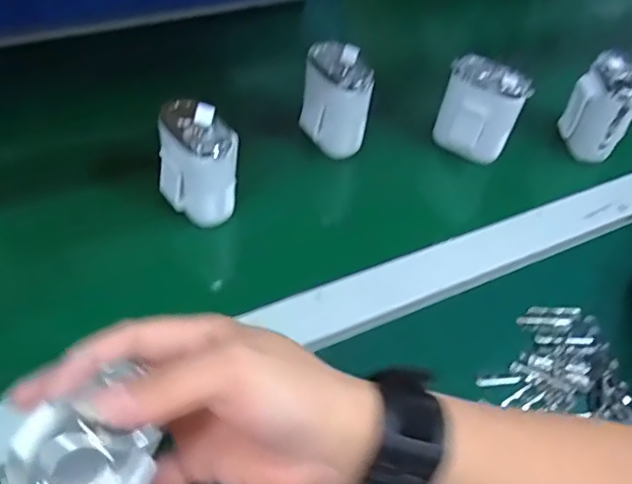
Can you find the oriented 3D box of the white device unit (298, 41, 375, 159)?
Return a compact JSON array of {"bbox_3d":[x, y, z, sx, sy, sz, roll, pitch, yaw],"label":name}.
[{"bbox_3d":[0.018,-0.130,0.533,0.064,0.088,0.050,17,52,5],"label":"white device unit"}]

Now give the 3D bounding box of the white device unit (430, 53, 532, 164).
[{"bbox_3d":[0.150,-0.119,0.543,0.068,0.083,0.035,26,54,12],"label":"white device unit"}]

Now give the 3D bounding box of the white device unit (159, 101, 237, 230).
[{"bbox_3d":[-0.091,-0.063,0.462,0.058,0.086,0.053,-3,50,-9],"label":"white device unit"}]

